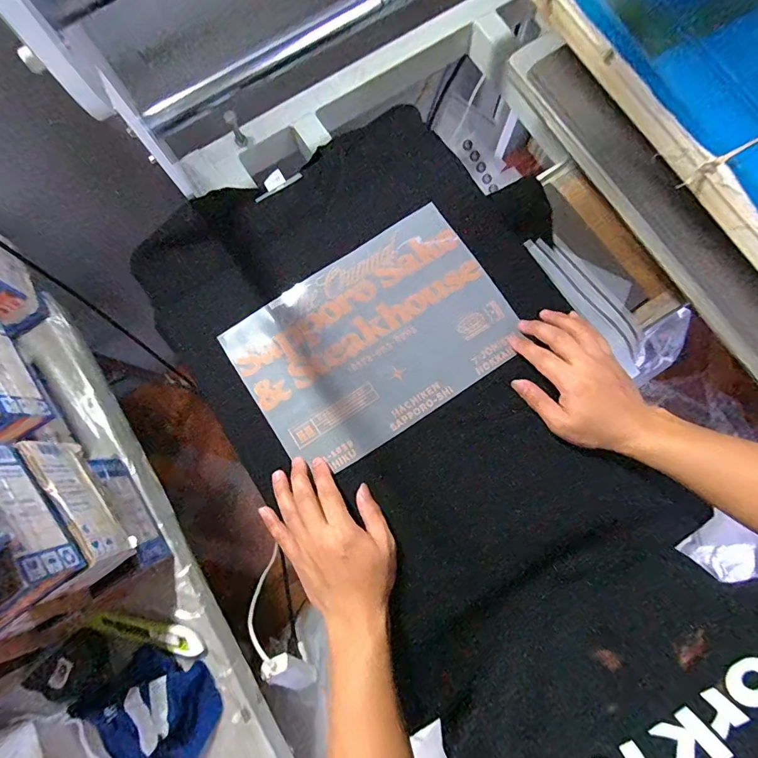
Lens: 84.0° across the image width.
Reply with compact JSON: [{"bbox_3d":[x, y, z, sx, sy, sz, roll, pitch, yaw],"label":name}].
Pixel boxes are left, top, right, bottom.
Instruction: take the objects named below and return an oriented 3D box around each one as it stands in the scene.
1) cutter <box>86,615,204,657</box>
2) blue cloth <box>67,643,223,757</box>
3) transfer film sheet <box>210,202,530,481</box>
[{"bbox_3d":[-0.297,0.326,0.538,0.147,0.023,0.026,9,80,2],"label":"cutter"},{"bbox_3d":[-0.281,0.406,0.506,0.160,0.048,0.137,22,81,4],"label":"blue cloth"},{"bbox_3d":[-0.004,-0.045,0.472,0.289,0.011,0.199,-33,81,-5],"label":"transfer film sheet"}]

